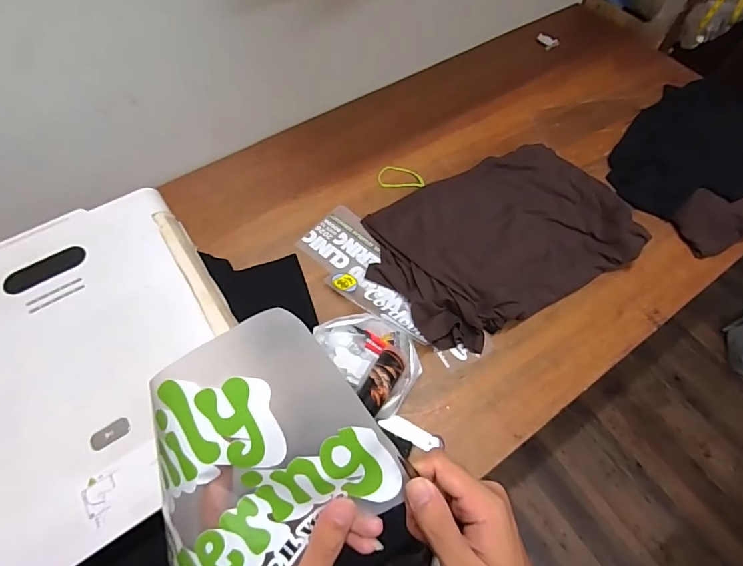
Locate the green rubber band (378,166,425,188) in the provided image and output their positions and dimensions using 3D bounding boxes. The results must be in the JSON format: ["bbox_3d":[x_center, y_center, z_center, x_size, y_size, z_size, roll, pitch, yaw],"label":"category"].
[{"bbox_3d":[0.072,-0.250,1.012,0.111,0.006,0.074,11,59,7],"label":"green rubber band"}]

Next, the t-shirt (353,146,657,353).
[{"bbox_3d":[0.262,-0.104,0.900,0.529,0.079,0.363,-26,65,-15],"label":"t-shirt"}]

